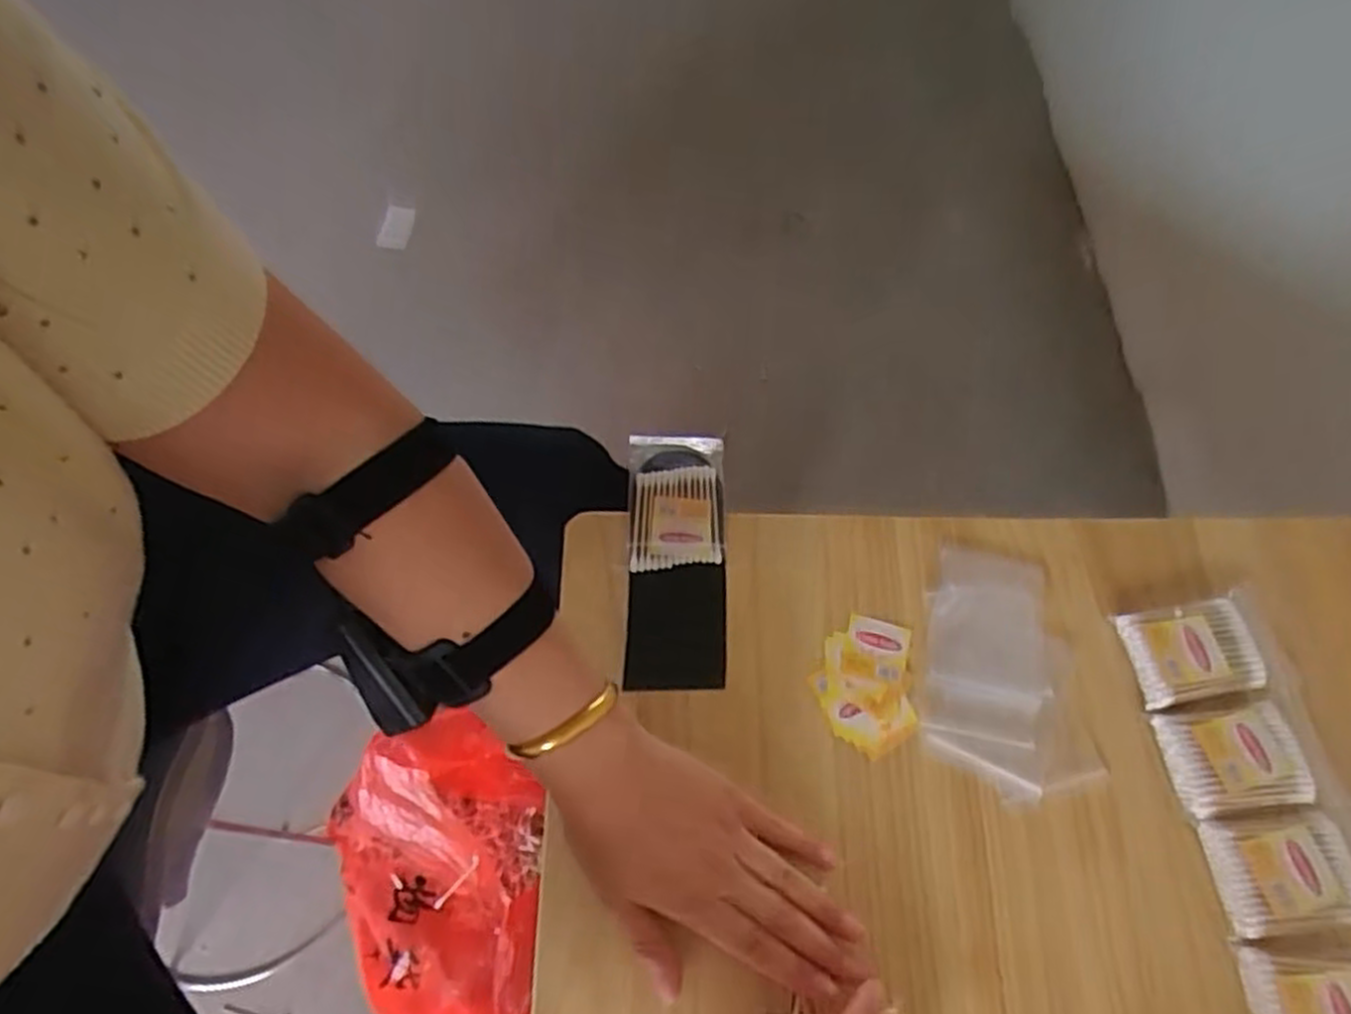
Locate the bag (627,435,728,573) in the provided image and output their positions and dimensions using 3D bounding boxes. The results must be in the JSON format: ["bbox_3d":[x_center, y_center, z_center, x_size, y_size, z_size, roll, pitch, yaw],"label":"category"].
[{"bbox_3d":[0.001,-0.007,0.540,0.066,0.005,0.101,-1,62,-1],"label":"bag"}]

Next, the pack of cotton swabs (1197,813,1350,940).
[{"bbox_3d":[0.330,0.198,0.428,0.075,0.010,0.055,-3,62,-2],"label":"pack of cotton swabs"}]

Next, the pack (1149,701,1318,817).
[{"bbox_3d":[0.323,0.146,0.458,0.075,0.010,0.057,-4,62,-2],"label":"pack"}]

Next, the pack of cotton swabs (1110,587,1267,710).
[{"bbox_3d":[0.324,0.087,0.491,0.086,0.015,0.059,-8,63,-5],"label":"pack of cotton swabs"}]

